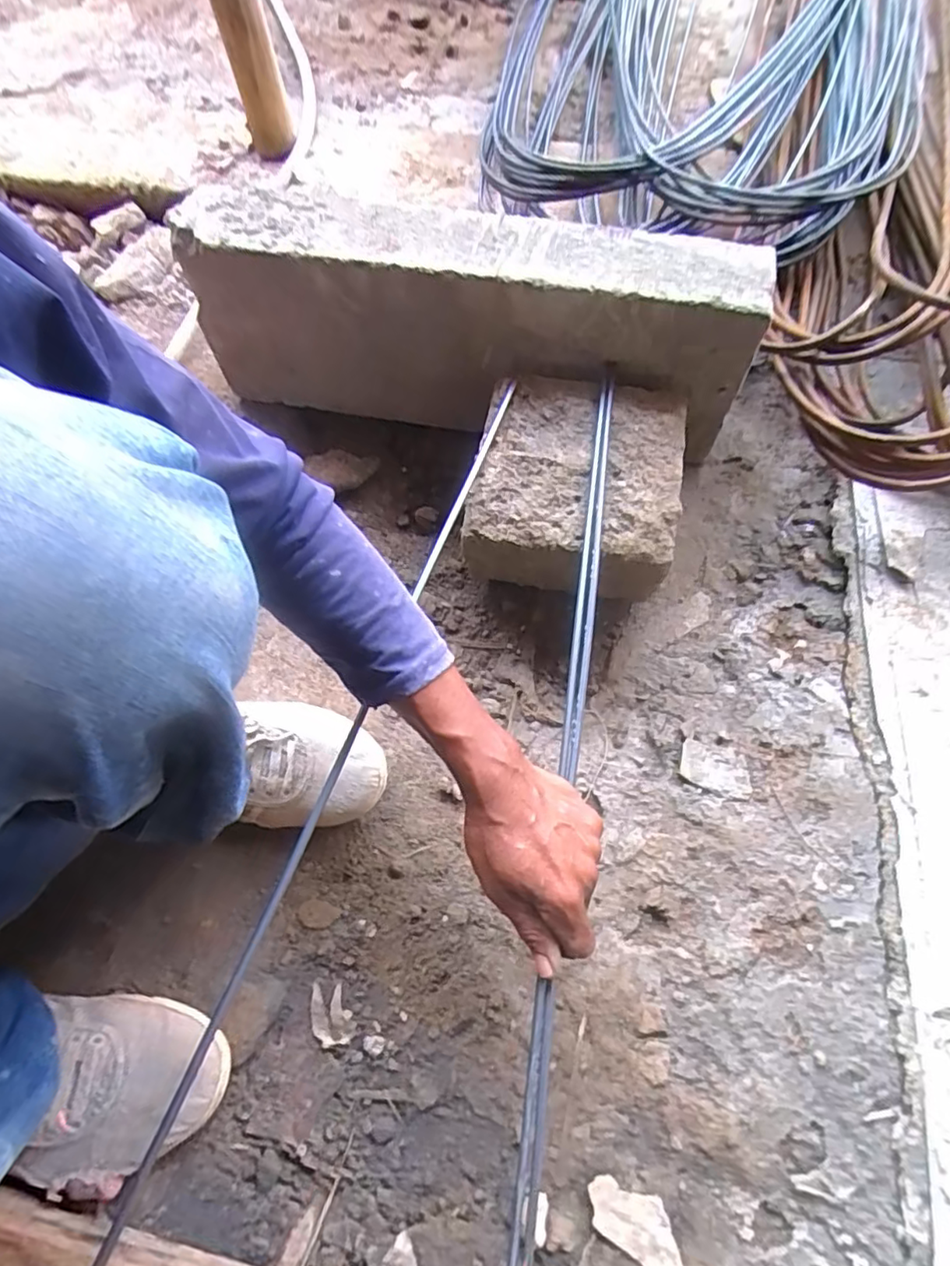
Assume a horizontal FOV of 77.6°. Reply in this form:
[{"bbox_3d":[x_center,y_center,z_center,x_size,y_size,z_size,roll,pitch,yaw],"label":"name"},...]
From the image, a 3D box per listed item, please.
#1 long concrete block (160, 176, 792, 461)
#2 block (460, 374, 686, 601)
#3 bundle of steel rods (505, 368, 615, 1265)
[{"bbox_3d":[-0.010,-0.332,0.639,0.581,0.186,0.139,12,65,8],"label":"long concrete block"},{"bbox_3d":[0.103,-0.145,0.618,0.199,0.111,0.206,10,65,7],"label":"block"},{"bbox_3d":[0.076,0.101,0.473,0.020,0.027,0.775,7,70,7],"label":"bundle of steel rods"}]

